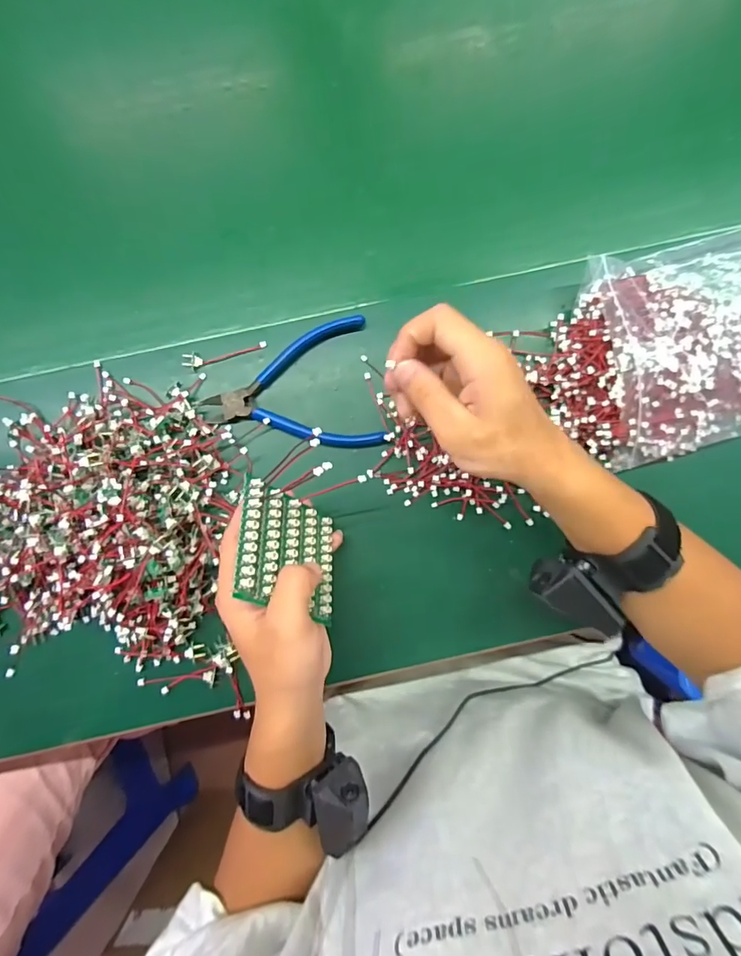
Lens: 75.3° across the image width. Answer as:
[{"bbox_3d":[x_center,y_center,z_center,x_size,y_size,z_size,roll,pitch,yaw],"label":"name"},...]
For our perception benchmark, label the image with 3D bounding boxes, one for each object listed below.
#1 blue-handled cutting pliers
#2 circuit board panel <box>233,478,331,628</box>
[{"bbox_3d":[-0.064,-0.066,0.388,0.141,0.014,0.102,-15,86,-1],"label":"blue-handled cutting pliers"},{"bbox_3d":[-0.053,0.048,0.320,0.005,0.082,0.077,-21,56,29],"label":"circuit board panel"}]

